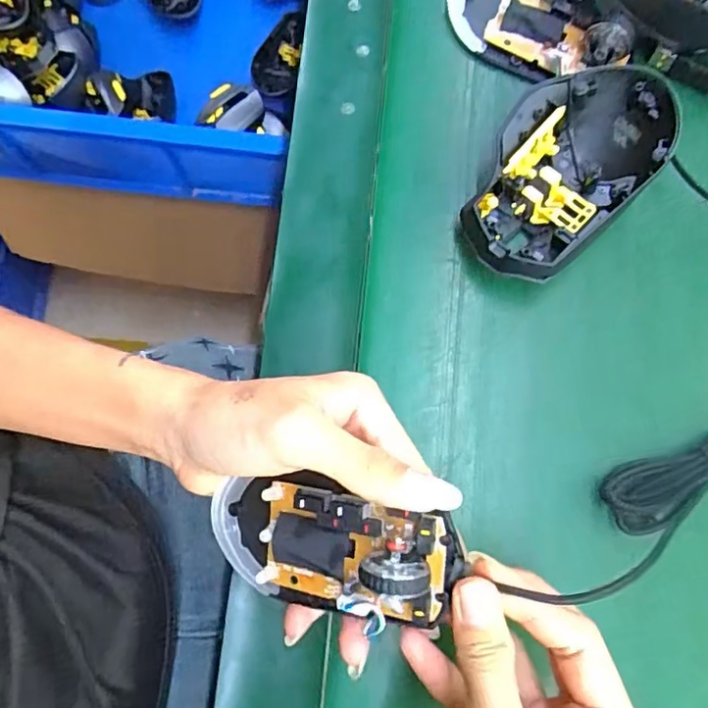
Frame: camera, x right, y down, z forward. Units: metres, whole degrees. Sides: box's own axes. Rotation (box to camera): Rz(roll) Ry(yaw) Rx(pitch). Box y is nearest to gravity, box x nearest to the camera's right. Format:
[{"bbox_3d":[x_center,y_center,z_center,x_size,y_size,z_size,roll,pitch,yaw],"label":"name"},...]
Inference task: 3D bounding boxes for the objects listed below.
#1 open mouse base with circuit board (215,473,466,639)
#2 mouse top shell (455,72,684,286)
[{"bbox_3d":[-0.016,0.080,0.242,0.113,0.033,0.050,0,77,32],"label":"open mouse base with circuit board"},{"bbox_3d":[0.107,-0.093,0.306,0.119,0.042,0.070,-45,82,-7],"label":"mouse top shell"}]

